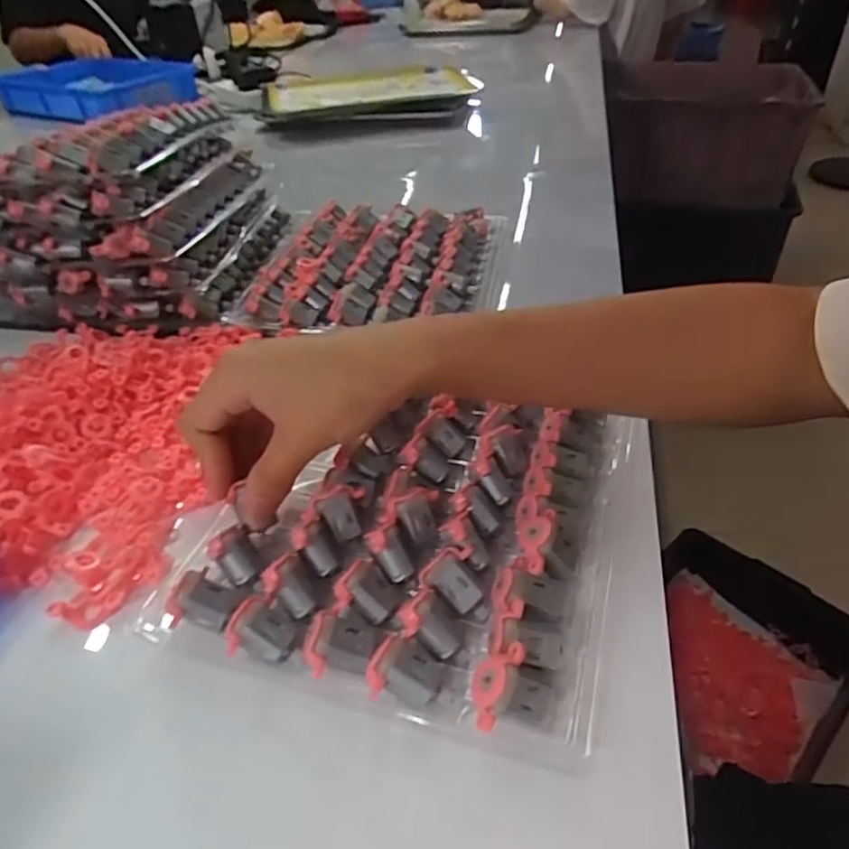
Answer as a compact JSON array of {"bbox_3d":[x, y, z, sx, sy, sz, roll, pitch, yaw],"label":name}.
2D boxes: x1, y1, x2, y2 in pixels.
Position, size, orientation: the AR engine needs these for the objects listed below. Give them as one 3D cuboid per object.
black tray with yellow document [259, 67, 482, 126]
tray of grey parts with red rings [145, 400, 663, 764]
[{"bbox_3d":[-0.091,-0.540,1.016,0.326,0.032,0.233,-9,41,-1],"label":"black tray with yellow document"},{"bbox_3d":[-0.005,0.044,0.323,0.192,0.030,0.197,8,43,17],"label":"tray of grey parts with red rings"}]

